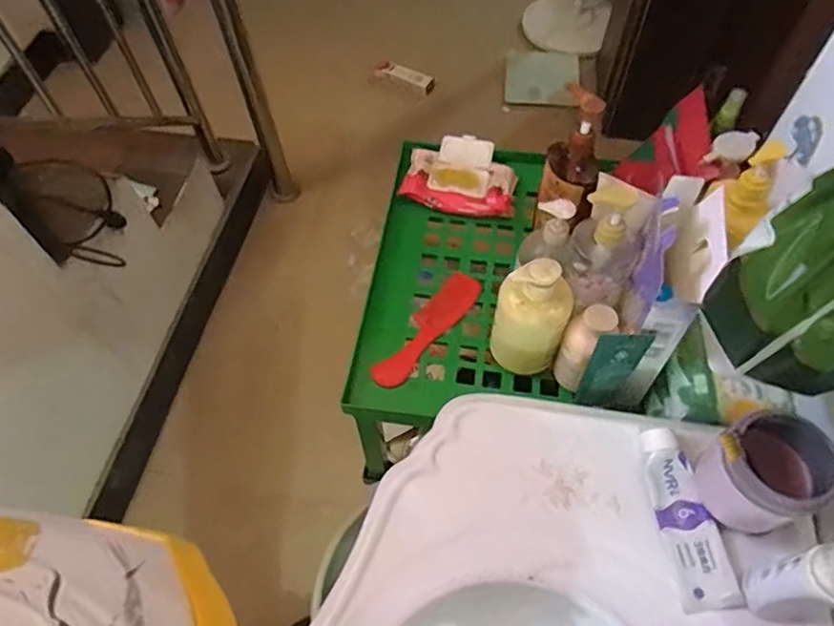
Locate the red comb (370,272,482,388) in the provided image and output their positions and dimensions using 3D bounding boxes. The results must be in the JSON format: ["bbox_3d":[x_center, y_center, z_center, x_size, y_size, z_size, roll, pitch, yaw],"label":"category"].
[{"bbox_3d":[0.014,0.021,0.792,0.056,0.010,0.210,34,65,21],"label":"red comb"}]

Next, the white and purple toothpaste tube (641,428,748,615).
[{"bbox_3d":[0.260,0.195,0.555,0.052,0.036,0.169,-8,58,-3],"label":"white and purple toothpaste tube"}]

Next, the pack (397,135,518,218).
[{"bbox_3d":[0.074,-0.227,0.928,0.178,0.031,0.147,13,59,10],"label":"pack"}]

